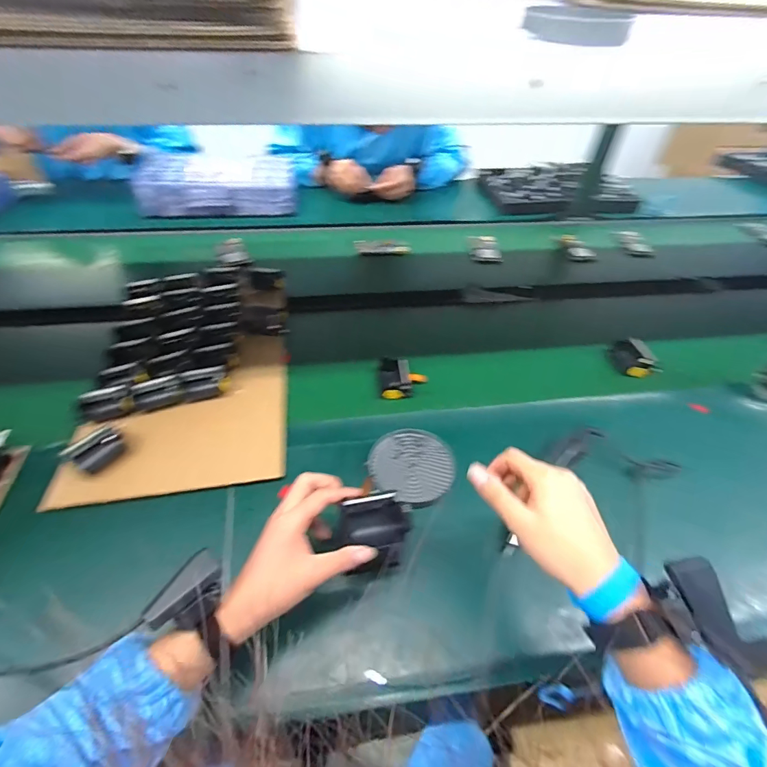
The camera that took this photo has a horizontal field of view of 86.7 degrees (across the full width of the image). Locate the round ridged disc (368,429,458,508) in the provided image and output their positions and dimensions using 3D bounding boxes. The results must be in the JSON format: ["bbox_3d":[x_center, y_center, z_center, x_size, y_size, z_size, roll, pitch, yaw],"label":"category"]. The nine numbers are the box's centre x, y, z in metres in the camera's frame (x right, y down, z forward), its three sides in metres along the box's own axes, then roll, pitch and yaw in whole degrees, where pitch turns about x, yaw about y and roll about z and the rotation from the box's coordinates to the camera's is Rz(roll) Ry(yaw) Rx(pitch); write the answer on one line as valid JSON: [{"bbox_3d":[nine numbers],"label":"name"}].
[{"bbox_3d":[0.040,0.116,0.582,0.118,0.012,0.120,2,48,-2],"label":"round ridged disc"}]

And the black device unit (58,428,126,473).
[{"bbox_3d":[-0.412,0.098,0.586,0.051,0.023,0.066,35,55,25],"label":"black device unit"}]

